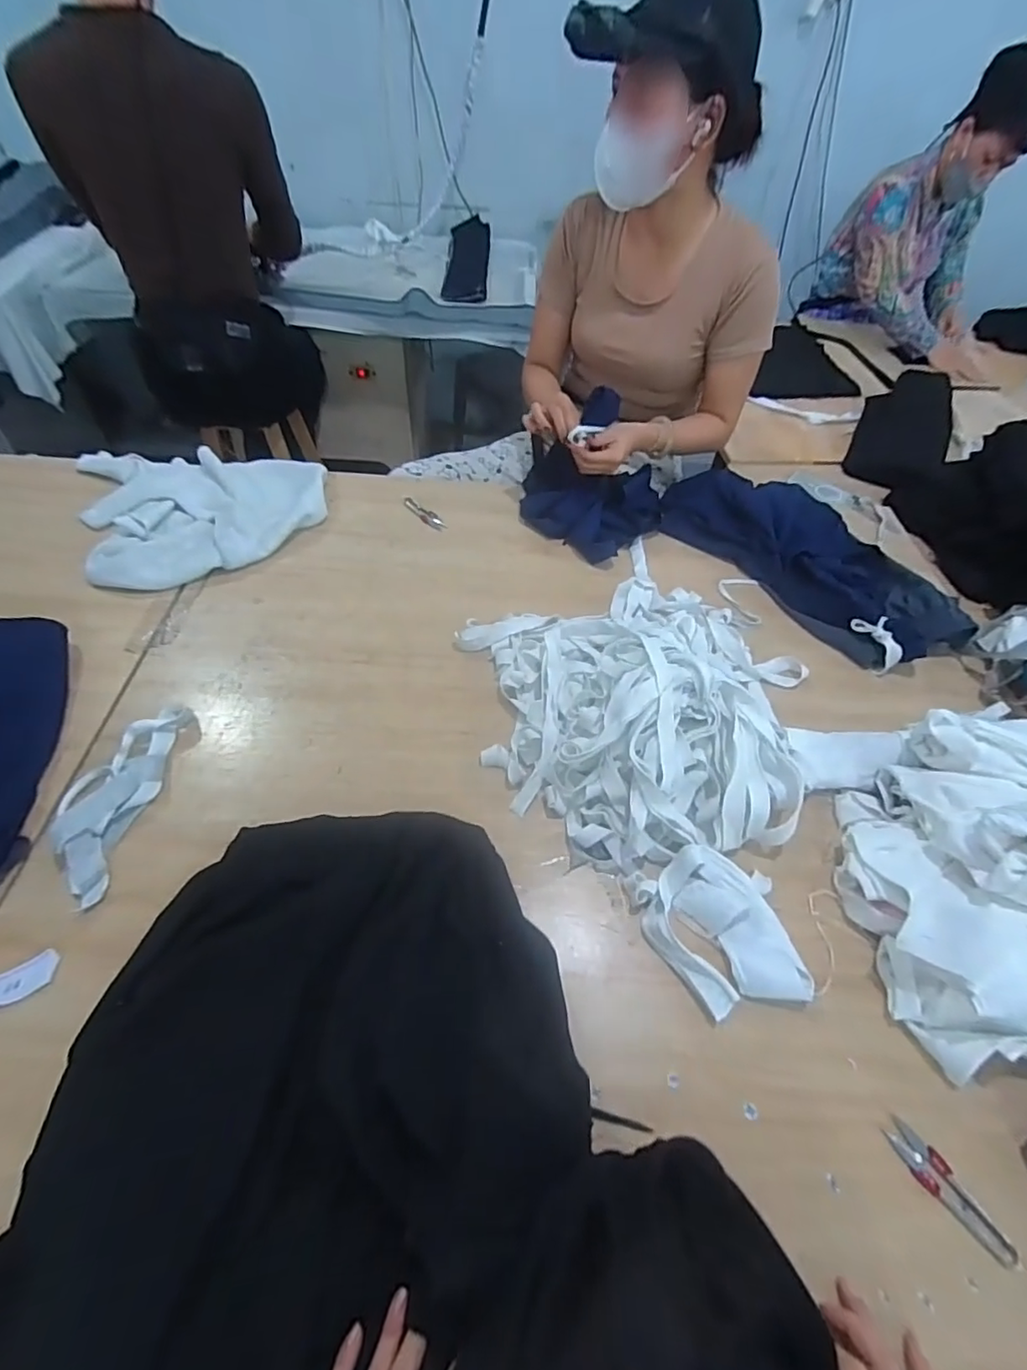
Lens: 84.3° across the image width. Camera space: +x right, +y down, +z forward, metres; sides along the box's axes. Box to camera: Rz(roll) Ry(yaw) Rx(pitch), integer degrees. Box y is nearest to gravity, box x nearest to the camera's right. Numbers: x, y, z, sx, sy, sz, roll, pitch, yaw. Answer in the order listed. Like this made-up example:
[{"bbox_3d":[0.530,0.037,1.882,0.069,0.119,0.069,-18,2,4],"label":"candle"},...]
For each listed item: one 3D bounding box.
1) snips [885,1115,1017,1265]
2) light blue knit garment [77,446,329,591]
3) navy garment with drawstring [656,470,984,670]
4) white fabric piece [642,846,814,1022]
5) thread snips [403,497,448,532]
[{"bbox_3d":[0.350,0.404,0.456,0.029,0.011,0.099,-33,60,-26],"label":"snips"},{"bbox_3d":[-0.515,-0.312,0.961,0.380,0.041,0.361,-19,55,-17],"label":"light blue knit garment"},{"bbox_3d":[0.467,-0.210,0.928,0.200,0.079,0.502,-27,58,-23],"label":"navy garment with drawstring"},{"bbox_3d":[0.205,0.237,0.562,0.140,0.034,0.144,-4,52,-7],"label":"white fabric piece"},{"bbox_3d":[-0.158,-0.302,0.999,0.030,0.006,0.112,-32,61,-24],"label":"thread snips"}]

